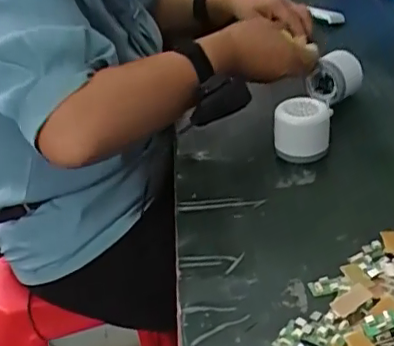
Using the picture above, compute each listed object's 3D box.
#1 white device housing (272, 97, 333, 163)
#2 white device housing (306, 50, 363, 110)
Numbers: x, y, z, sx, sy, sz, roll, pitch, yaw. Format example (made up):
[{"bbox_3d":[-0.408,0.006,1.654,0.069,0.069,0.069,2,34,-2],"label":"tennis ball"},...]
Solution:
[{"bbox_3d":[0.121,-0.052,0.648,0.063,0.045,0.066,4,34,12],"label":"white device housing"},{"bbox_3d":[0.185,-0.127,0.746,0.063,0.050,0.054,-30,41,-34],"label":"white device housing"}]

